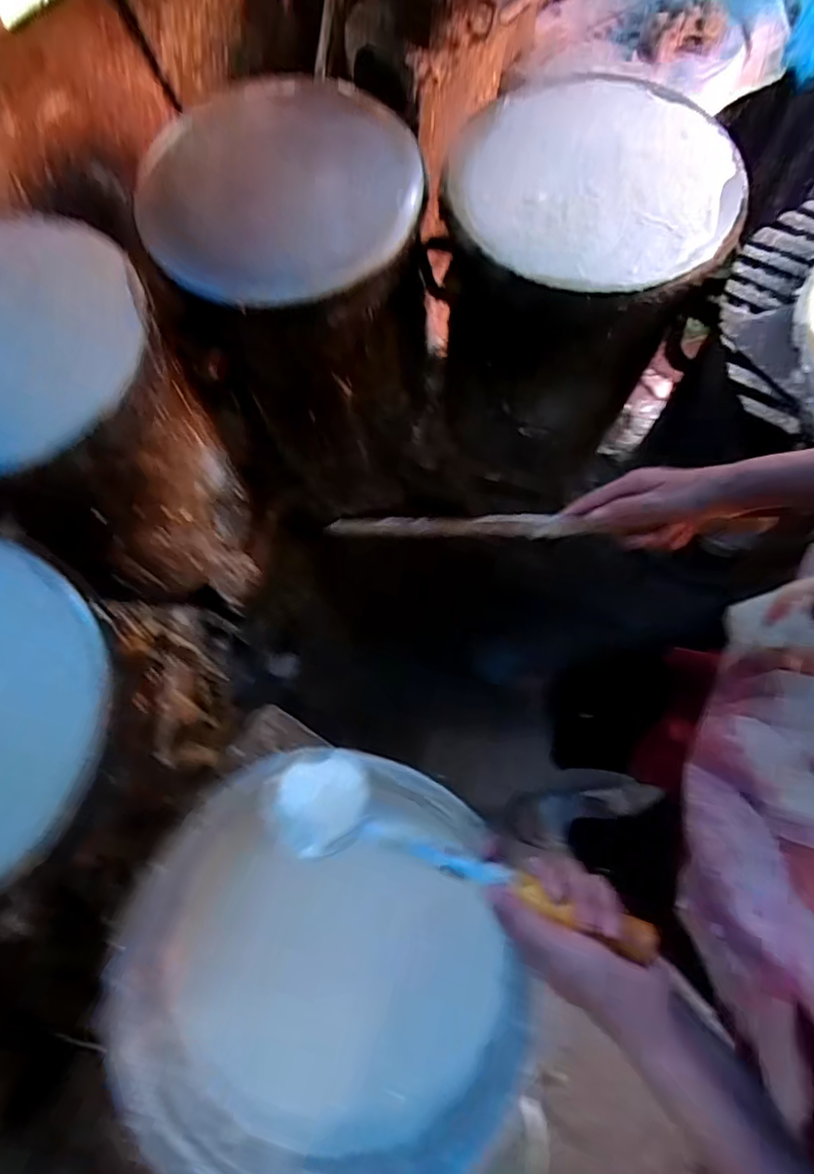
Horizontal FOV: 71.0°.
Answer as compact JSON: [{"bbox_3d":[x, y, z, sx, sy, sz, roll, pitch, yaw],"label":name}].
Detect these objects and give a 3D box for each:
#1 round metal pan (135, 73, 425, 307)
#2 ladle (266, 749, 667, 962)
[{"bbox_3d":[-0.170,-0.532,0.755,0.373,0.043,0.363,-1,74,2],"label":"round metal pan"},{"bbox_3d":[0.024,0.218,0.475,0.340,0.040,0.089,5,72,34],"label":"ladle"}]

